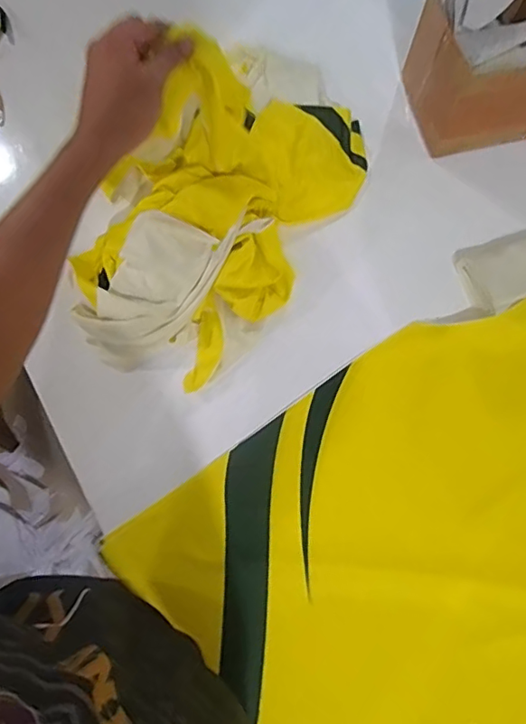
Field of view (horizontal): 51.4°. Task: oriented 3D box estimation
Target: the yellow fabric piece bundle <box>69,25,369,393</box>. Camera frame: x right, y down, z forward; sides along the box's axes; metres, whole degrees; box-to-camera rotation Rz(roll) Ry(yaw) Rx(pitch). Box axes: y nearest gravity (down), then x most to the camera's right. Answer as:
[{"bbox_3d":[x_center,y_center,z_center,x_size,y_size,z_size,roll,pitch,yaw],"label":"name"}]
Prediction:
[{"bbox_3d":[-0.064,-0.234,0.644,0.277,0.236,0.474,32,79,9],"label":"yellow fabric piece bundle"}]

